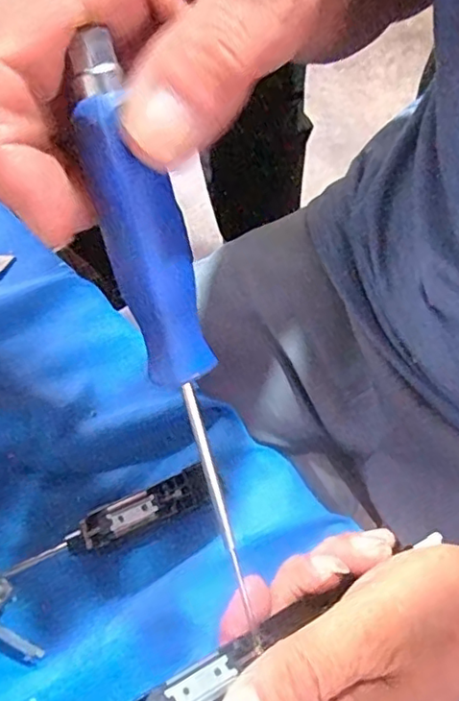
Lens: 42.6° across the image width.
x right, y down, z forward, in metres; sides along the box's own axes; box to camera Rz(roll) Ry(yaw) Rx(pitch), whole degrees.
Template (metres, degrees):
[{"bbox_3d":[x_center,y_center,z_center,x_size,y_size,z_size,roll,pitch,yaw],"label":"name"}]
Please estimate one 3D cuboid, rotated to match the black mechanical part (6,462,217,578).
[{"bbox_3d":[-0.057,0.084,0.283,0.099,0.013,0.018,-24,63,-7],"label":"black mechanical part"}]

